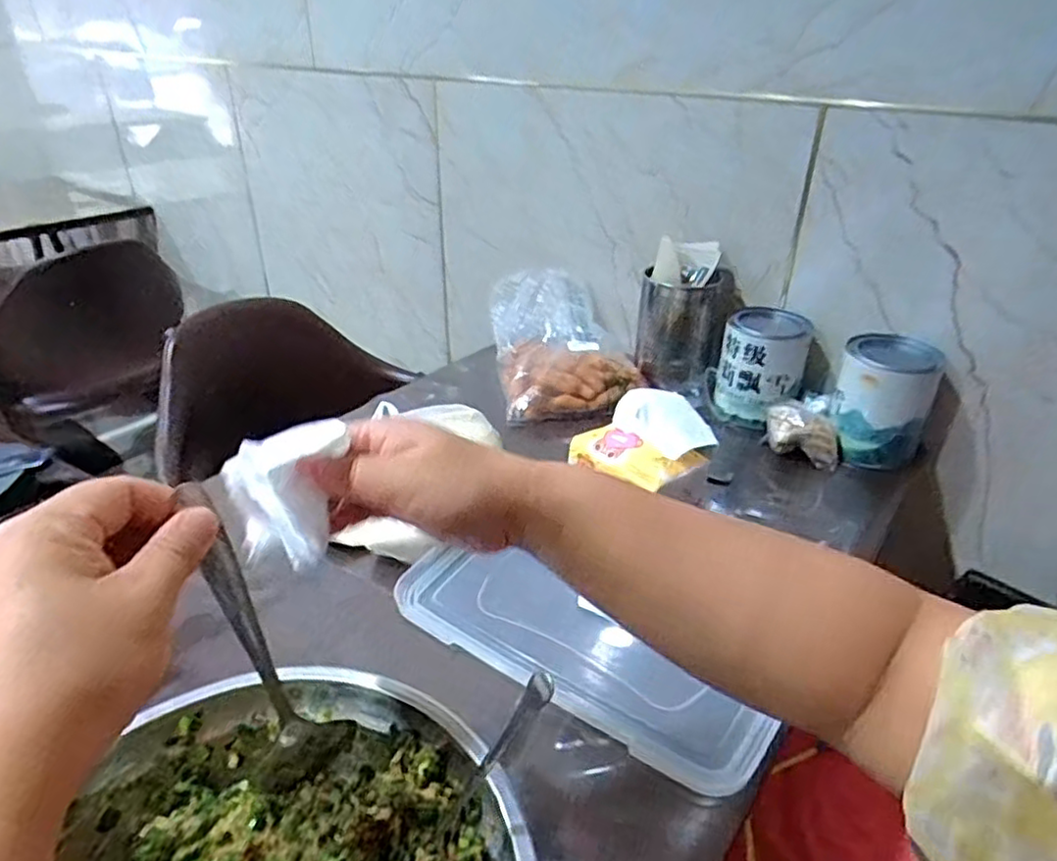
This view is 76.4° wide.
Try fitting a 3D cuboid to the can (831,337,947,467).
[{"bbox_3d":[0.397,-0.033,0.756,0.096,0.119,0.087,17,34,25],"label":"can"}]

